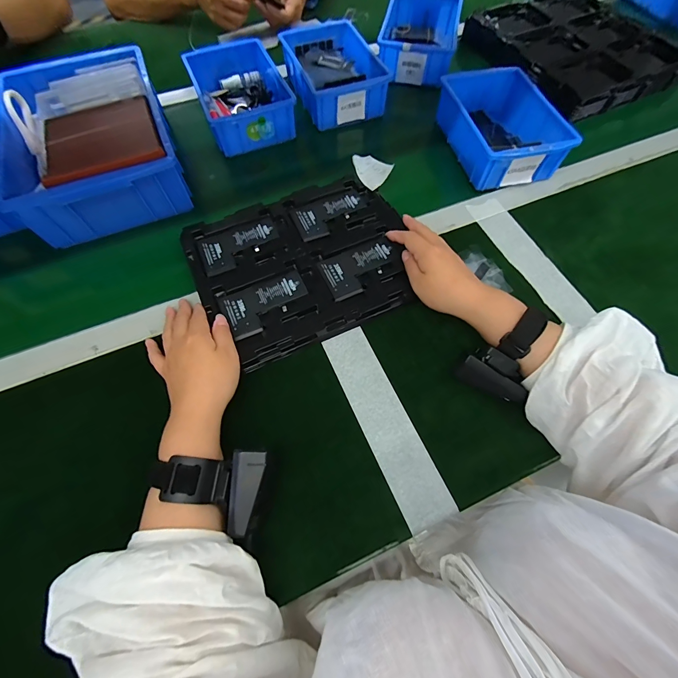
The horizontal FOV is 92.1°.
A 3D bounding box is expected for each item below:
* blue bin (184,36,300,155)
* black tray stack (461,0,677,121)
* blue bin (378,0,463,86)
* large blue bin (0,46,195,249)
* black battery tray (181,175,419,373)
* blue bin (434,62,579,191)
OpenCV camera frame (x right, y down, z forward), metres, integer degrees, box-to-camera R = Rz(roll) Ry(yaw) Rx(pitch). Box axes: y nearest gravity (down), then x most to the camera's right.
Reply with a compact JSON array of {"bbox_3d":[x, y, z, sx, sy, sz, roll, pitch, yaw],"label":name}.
[{"bbox_3d":[-0.161,-0.398,0.533,0.128,0.058,0.198,-21,66,-10],"label":"blue bin"},{"bbox_3d":[0.435,-0.546,0.614,0.264,0.050,0.312,-24,71,-12],"label":"black tray stack"},{"bbox_3d":[0.147,-0.559,0.604,0.128,0.058,0.200,12,65,5],"label":"blue bin"},{"bbox_3d":[-0.355,-0.295,0.465,0.206,0.073,0.308,-21,71,-11],"label":"large blue bin"},{"bbox_3d":[-0.042,-0.100,0.411,0.262,0.023,0.217,-22,71,-12],"label":"black battery tray"},{"bbox_3d":[0.236,-0.325,0.484,0.130,0.057,0.207,-10,69,-7],"label":"blue bin"}]

